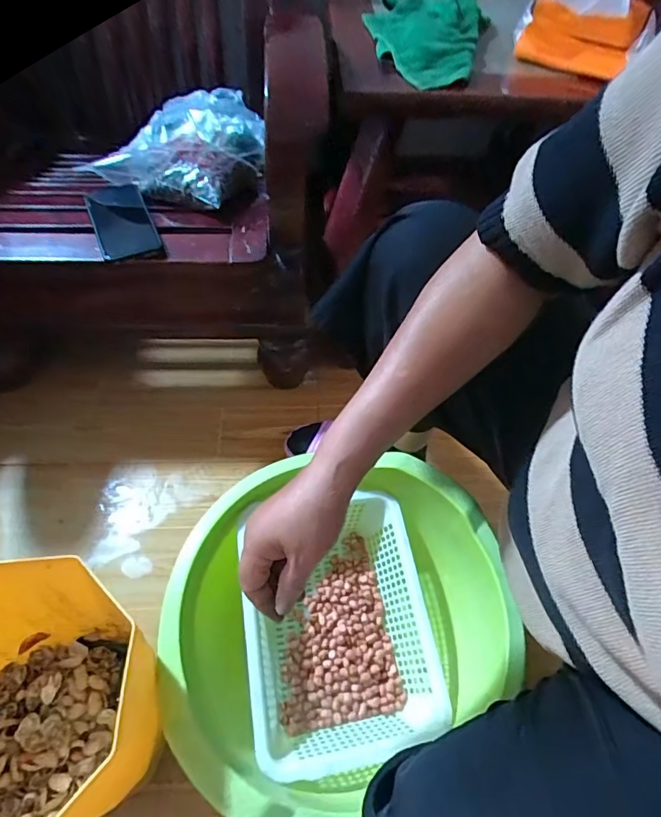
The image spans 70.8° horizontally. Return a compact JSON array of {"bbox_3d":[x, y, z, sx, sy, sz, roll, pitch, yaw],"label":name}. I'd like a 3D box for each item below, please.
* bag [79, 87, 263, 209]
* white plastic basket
[{"bbox_3d":[-0.232,-0.472,0.815,0.238,0.066,0.360,15,51,7],"label":"bag"},{"bbox_3d":[0.013,0.273,0.582,0.210,0.094,0.276,-6,52,-8],"label":"white plastic basket"}]

